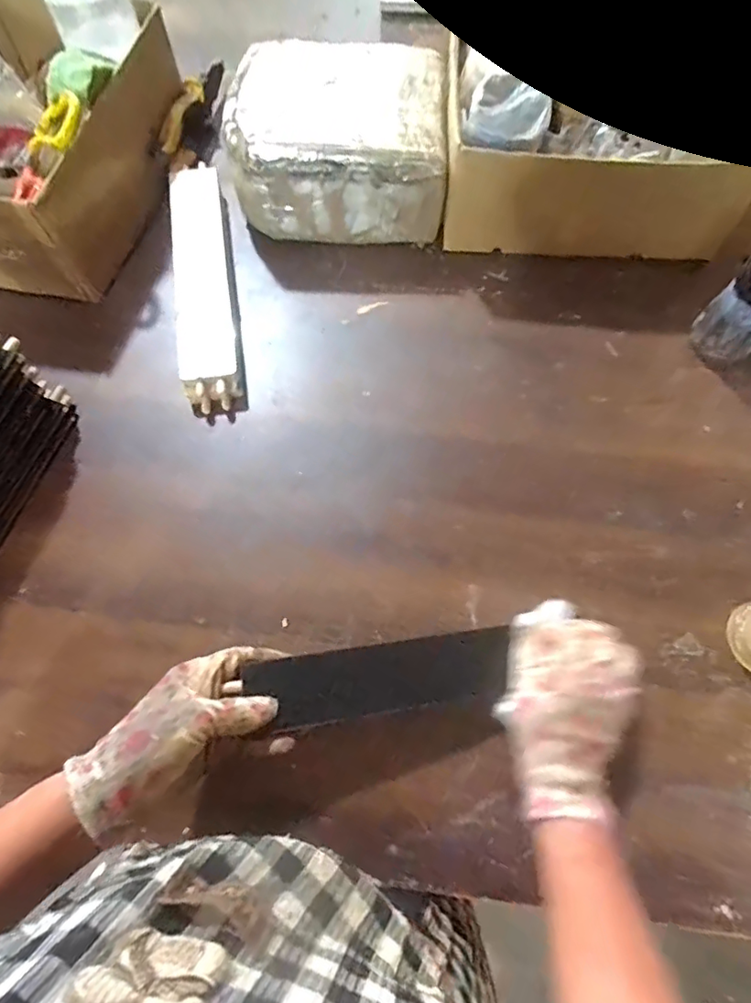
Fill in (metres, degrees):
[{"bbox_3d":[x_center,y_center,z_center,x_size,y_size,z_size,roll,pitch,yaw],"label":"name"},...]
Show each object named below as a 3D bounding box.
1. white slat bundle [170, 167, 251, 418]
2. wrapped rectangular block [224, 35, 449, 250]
[{"bbox_3d":[-0.183,-0.238,0.577,0.062,0.030,0.311,-8,70,-4],"label":"white slat bundle"},{"bbox_3d":[-0.042,-0.400,0.604,0.225,0.104,0.189,-1,70,-1],"label":"wrapped rectangular block"}]

